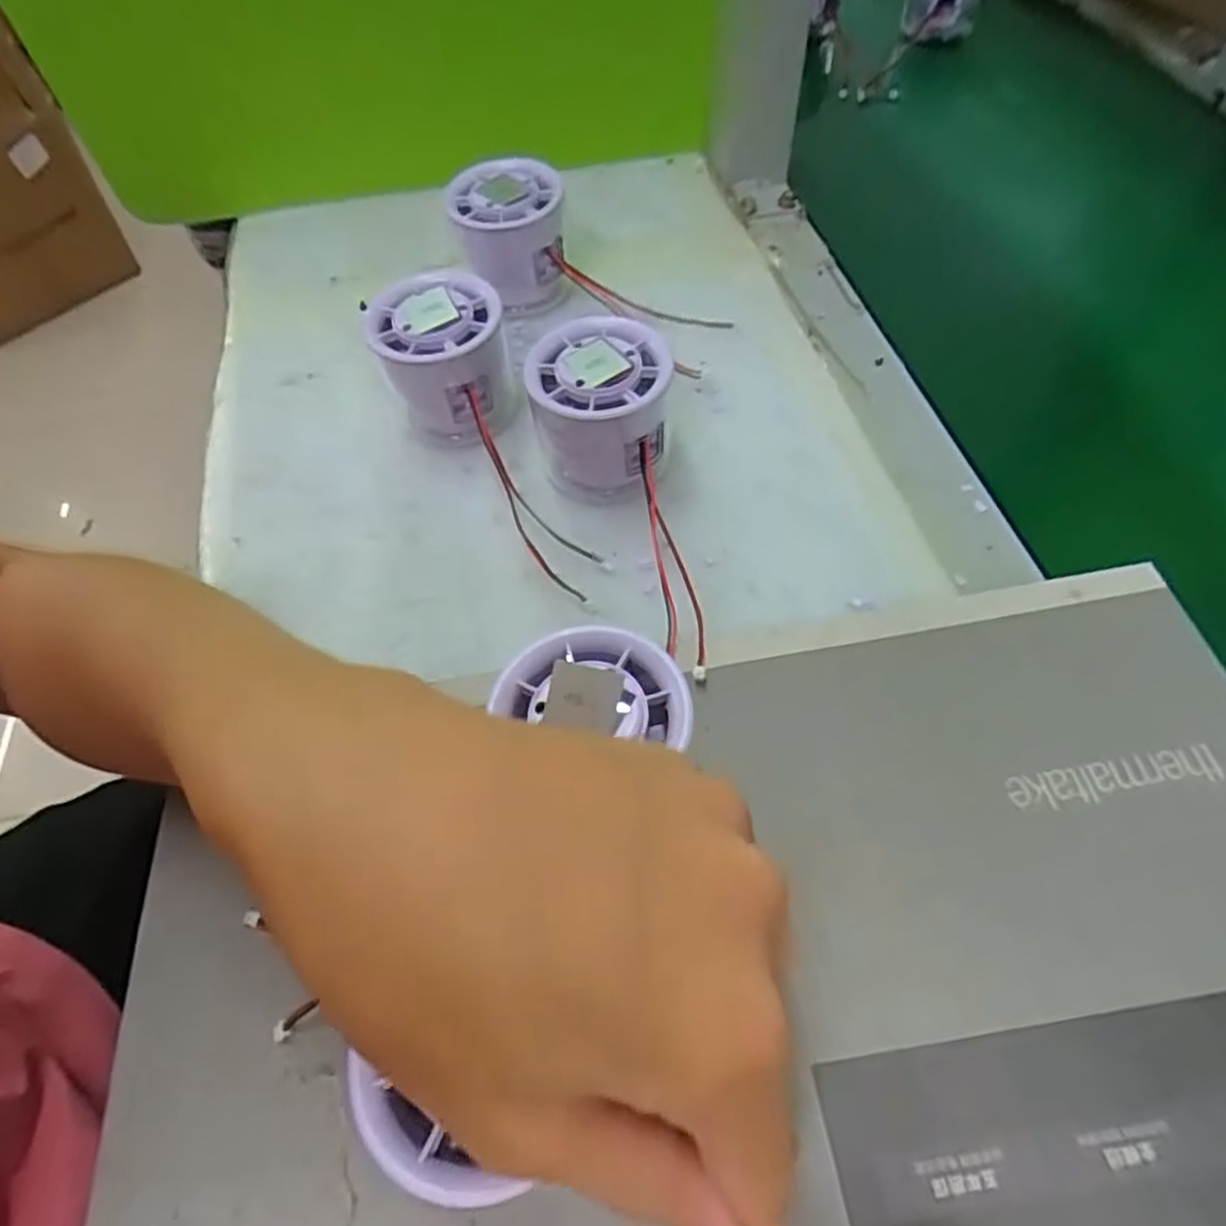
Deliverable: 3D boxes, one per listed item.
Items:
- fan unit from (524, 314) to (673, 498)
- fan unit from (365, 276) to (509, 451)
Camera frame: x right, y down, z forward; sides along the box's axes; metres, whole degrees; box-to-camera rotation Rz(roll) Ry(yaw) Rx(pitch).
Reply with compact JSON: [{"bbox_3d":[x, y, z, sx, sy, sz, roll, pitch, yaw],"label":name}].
[{"bbox_3d":[-0.004,-0.082,0.320,0.054,0.058,0.049,4,57,7],"label":"fan unit"},{"bbox_3d":[-0.074,-0.109,0.343,0.053,0.059,0.053,-17,57,-7],"label":"fan unit"}]

